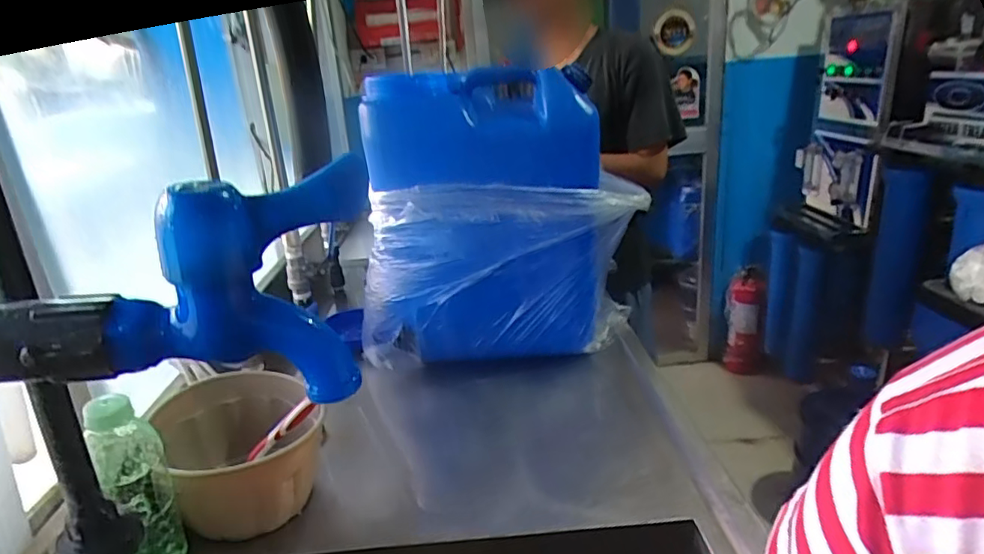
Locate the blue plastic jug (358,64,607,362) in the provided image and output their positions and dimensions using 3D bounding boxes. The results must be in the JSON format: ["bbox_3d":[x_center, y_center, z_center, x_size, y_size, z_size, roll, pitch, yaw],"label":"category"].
[{"bbox_3d":[0.000,-0.070,0.827,0.355,0.408,0.181,-8,21,-9],"label":"blue plastic jug"}]

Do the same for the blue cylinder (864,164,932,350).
[{"bbox_3d":[1.142,-0.049,1.618,0.097,0.522,0.099,-22,27,-39],"label":"blue cylinder"}]

